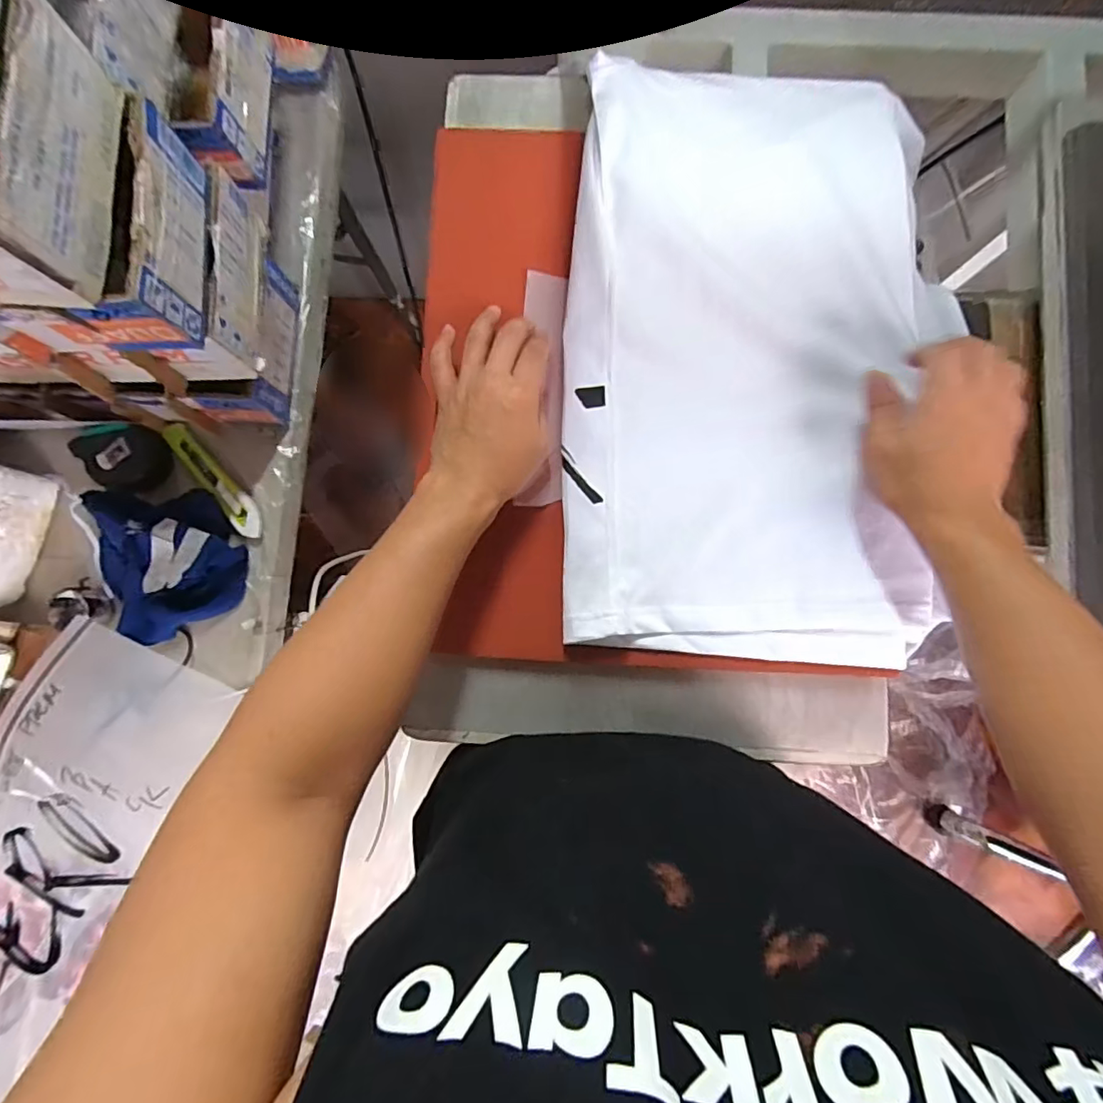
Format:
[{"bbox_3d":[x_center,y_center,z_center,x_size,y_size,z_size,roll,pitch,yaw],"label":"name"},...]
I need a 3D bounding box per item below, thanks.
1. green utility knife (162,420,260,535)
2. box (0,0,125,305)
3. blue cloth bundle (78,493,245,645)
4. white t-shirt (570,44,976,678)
[{"bbox_3d":[-0.359,-0.078,0.575,0.028,0.023,0.157,-44,86,-3],"label":"green utility knife"},{"bbox_3d":[-0.316,-0.233,0.319,0.064,0.074,0.146,1,85,1],"label":"box"},{"bbox_3d":[-0.390,0.015,0.554,0.138,0.072,0.152,-4,85,0],"label":"blue cloth bundle"},{"bbox_3d":[0.164,-0.161,0.444,0.292,0.023,0.484,6,85,1],"label":"white t-shirt"}]

